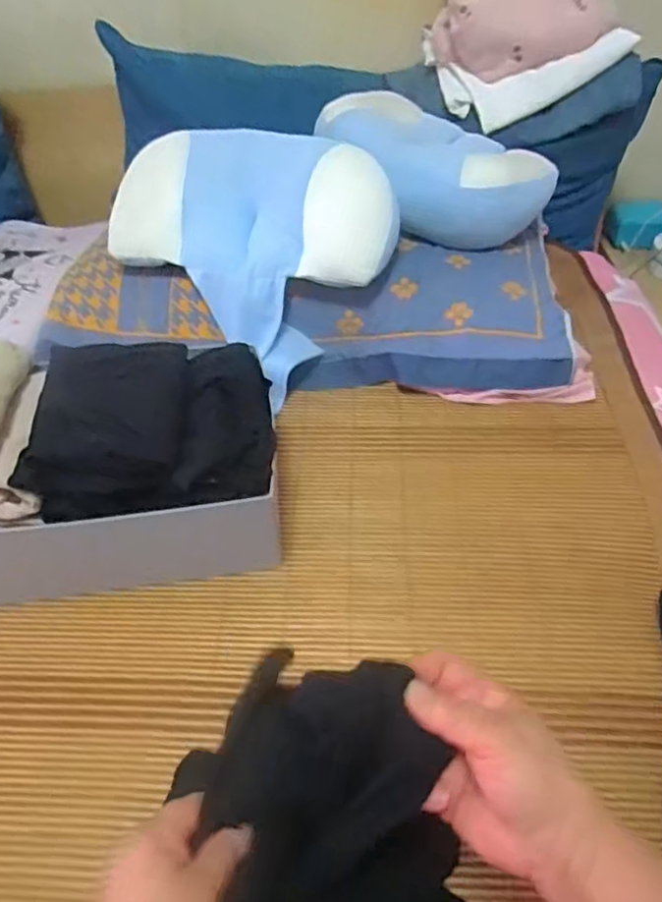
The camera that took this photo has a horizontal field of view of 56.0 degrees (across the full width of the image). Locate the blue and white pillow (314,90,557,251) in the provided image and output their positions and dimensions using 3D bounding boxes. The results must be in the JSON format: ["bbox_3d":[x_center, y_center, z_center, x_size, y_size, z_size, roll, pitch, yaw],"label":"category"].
[{"bbox_3d":[0.144,-0.407,0.884,0.220,0.115,0.295,-24,49,-18],"label":"blue and white pillow"}]

